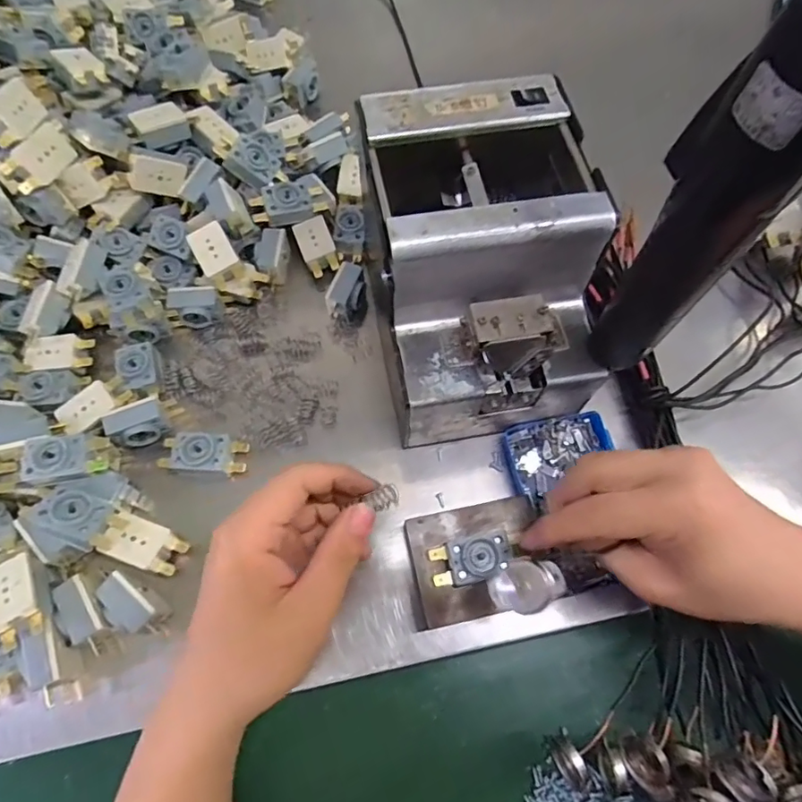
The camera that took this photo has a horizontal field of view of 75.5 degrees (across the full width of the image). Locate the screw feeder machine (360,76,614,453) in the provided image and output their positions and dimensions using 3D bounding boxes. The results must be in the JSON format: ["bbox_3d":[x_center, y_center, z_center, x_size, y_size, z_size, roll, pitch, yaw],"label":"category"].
[{"bbox_3d":[0.044,-0.083,0.334,0.129,0.136,0.180,-10,68,-5],"label":"screw feeder machine"}]

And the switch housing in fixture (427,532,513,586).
[{"bbox_3d":[0.042,0.094,0.306,0.046,0.016,0.025,-12,74,-6],"label":"switch housing in fixture"}]

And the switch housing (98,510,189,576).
[{"bbox_3d":[-0.160,0.090,0.326,0.046,0.016,0.026,20,69,8],"label":"switch housing"}]

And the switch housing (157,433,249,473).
[{"bbox_3d":[-0.135,0.035,0.354,0.055,0.014,0.025,2,67,0],"label":"switch housing"}]

